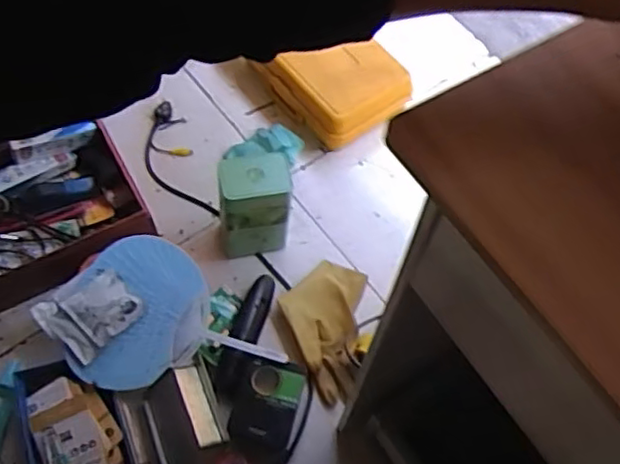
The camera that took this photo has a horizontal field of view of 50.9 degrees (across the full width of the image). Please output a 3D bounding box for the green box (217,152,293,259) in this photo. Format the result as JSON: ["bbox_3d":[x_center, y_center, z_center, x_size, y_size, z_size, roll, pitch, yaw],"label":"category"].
[{"bbox_3d":[-0.091,-0.040,1.046,0.116,0.188,0.088,-11,64,-8],"label":"green box"}]

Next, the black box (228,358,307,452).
[{"bbox_3d":[-0.063,0.250,0.951,0.101,0.047,0.120,13,63,4],"label":"black box"}]

